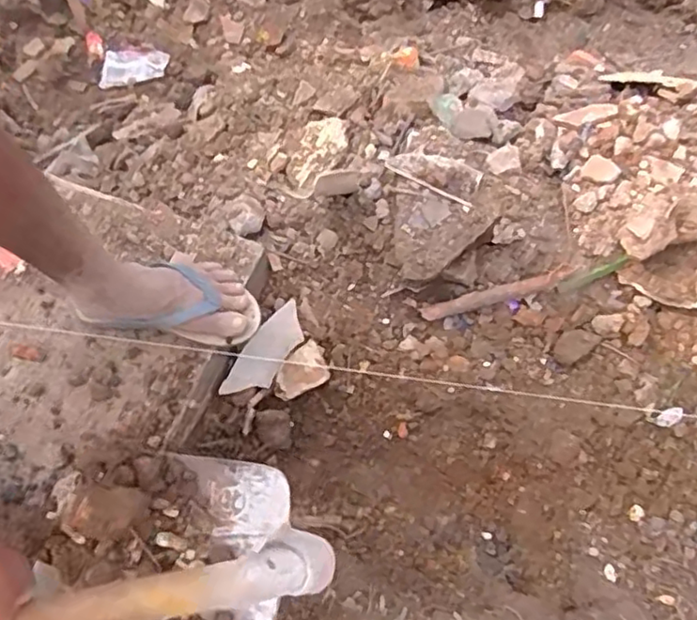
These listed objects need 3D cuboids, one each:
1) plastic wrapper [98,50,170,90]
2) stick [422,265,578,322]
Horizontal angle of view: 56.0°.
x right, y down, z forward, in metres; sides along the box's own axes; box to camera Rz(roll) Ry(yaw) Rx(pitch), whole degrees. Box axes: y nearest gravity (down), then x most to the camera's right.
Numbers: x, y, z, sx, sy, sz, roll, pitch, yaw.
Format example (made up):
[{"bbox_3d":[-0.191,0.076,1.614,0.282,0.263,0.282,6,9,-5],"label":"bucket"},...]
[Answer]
[{"bbox_3d":[-0.534,-0.600,1.631,0.172,0.009,0.100,2,81,11],"label":"plastic wrapper"},{"bbox_3d":[0.215,-0.024,0.965,0.216,0.026,0.025,-17,62,14],"label":"stick"}]

